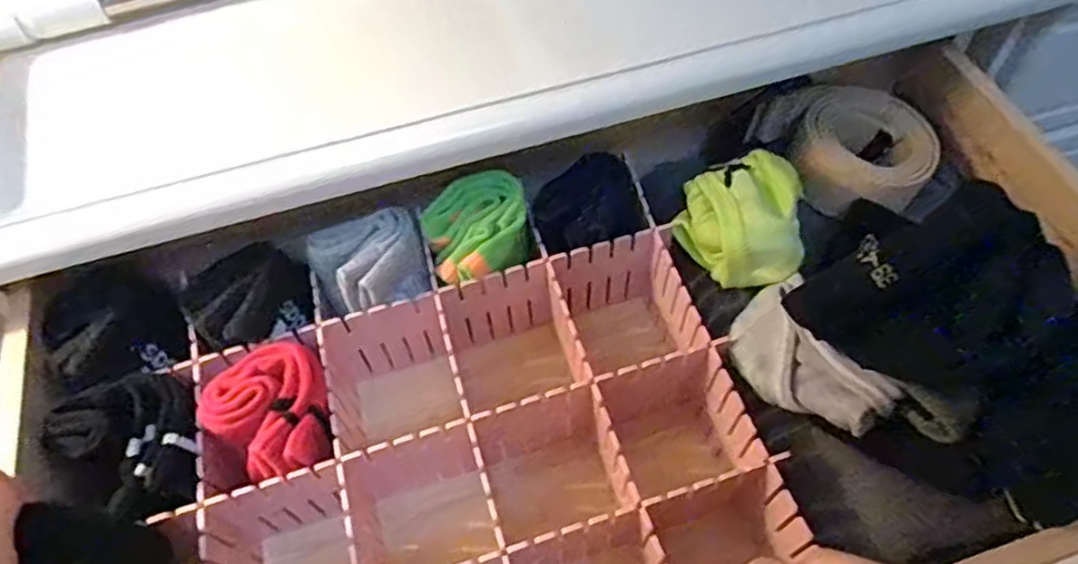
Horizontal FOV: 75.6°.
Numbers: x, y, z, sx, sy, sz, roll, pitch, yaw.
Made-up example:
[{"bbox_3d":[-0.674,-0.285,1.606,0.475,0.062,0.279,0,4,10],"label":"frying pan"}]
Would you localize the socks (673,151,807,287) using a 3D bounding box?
[{"bbox_3d":[0.107,-0.033,0.374,0.063,0.043,0.083,8,57,8],"label":"socks"}]

